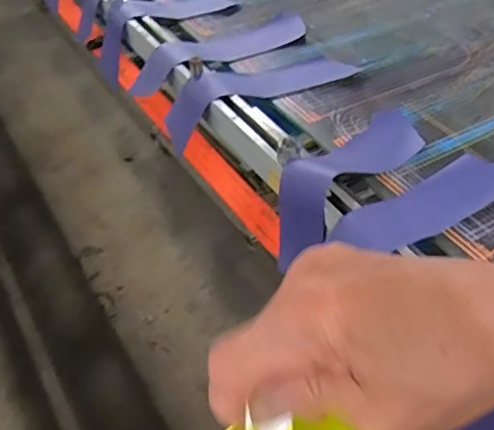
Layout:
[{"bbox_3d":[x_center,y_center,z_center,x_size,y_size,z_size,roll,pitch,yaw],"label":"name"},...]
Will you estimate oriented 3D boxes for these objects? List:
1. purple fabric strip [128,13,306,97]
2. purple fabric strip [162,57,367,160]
[{"bbox_3d":[-0.045,-0.334,1.184,0.402,0.075,0.118,-28,51,-28],"label":"purple fabric strip"},{"bbox_3d":[0.029,-0.233,1.086,0.380,0.104,0.114,-17,47,-20],"label":"purple fabric strip"}]

